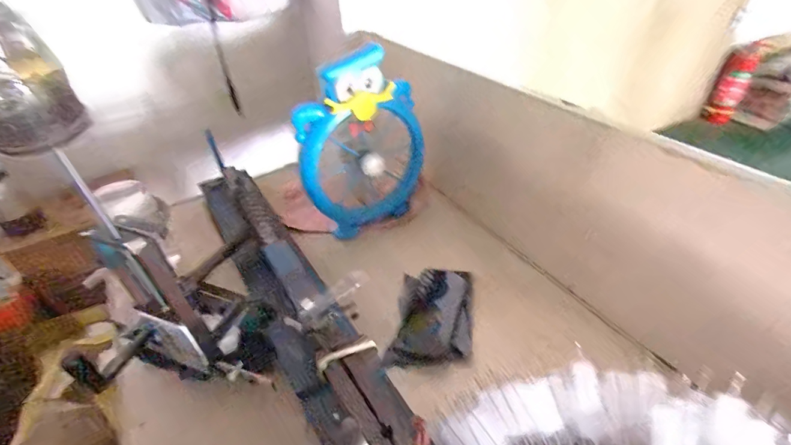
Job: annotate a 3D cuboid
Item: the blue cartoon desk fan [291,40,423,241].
[{"bbox_3d":[-0.058,-0.129,0.694,0.218,0.292,0.104,-29,46,-28],"label":"blue cartoon desk fan"}]

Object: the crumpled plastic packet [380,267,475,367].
[{"bbox_3d":[0.053,0.139,0.594,0.117,0.040,0.165,3,40,7],"label":"crumpled plastic packet"}]

